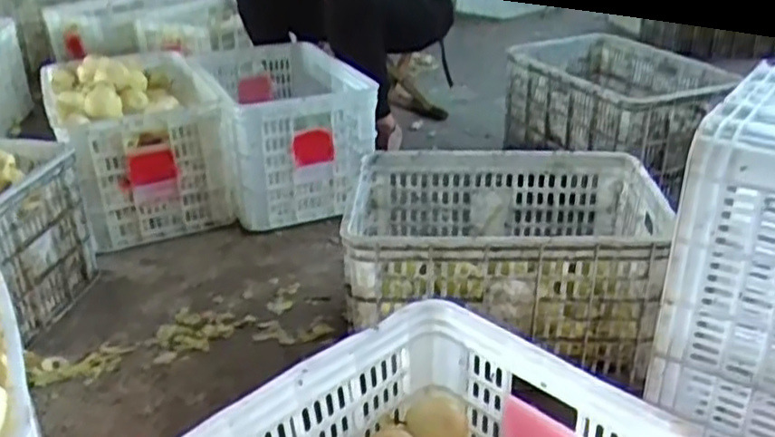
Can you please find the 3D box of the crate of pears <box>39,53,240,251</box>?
[{"bbox_3d":[-0.607,-0.182,1.783,0.359,0.320,0.485,-13,30,-23],"label":"crate of pears"}]

